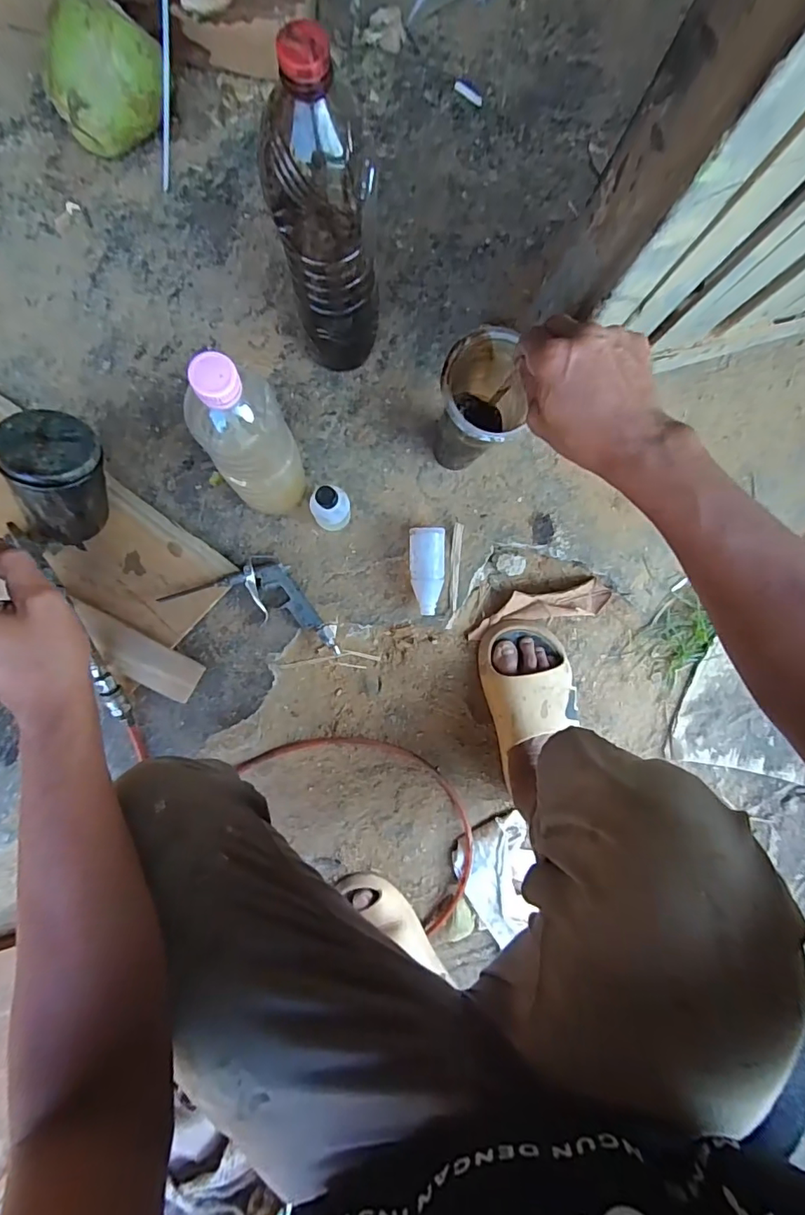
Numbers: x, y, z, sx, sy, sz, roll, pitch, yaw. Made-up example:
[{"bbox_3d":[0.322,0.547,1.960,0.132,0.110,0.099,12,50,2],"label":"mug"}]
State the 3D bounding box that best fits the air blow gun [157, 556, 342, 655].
[{"bbox_3d":[-0.157,-0.015,0.589,0.196,0.018,0.081,21,89,-6],"label":"air blow gun"}]

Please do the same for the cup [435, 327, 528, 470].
[{"bbox_3d":[0.070,-0.200,0.535,0.086,0.178,0.100,17,89,-6],"label":"cup"}]

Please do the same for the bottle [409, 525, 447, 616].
[{"bbox_3d":[0.029,-0.042,0.600,0.040,0.035,0.099,-1,91,-6],"label":"bottle"}]

